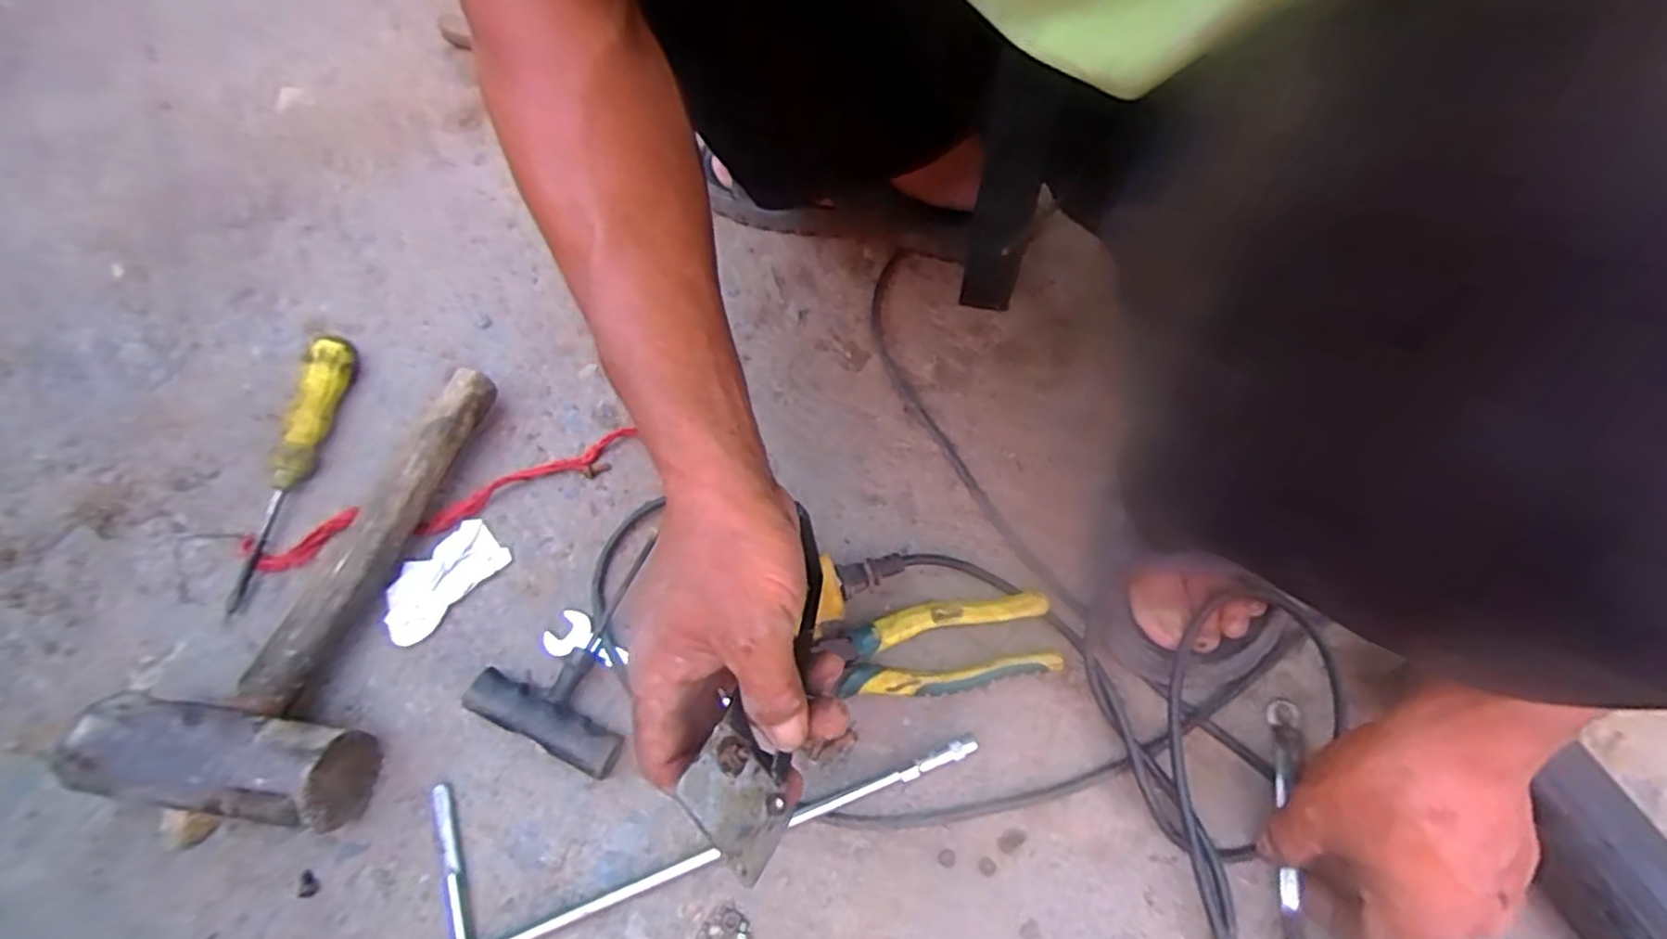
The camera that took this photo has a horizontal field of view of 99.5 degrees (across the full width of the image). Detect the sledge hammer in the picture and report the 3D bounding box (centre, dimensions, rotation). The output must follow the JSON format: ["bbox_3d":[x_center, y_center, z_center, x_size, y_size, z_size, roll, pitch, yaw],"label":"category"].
[{"bbox_3d":[-0.311,0.064,0.437,0.142,0.054,0.288,8,63,5],"label":"sledge hammer"}]

